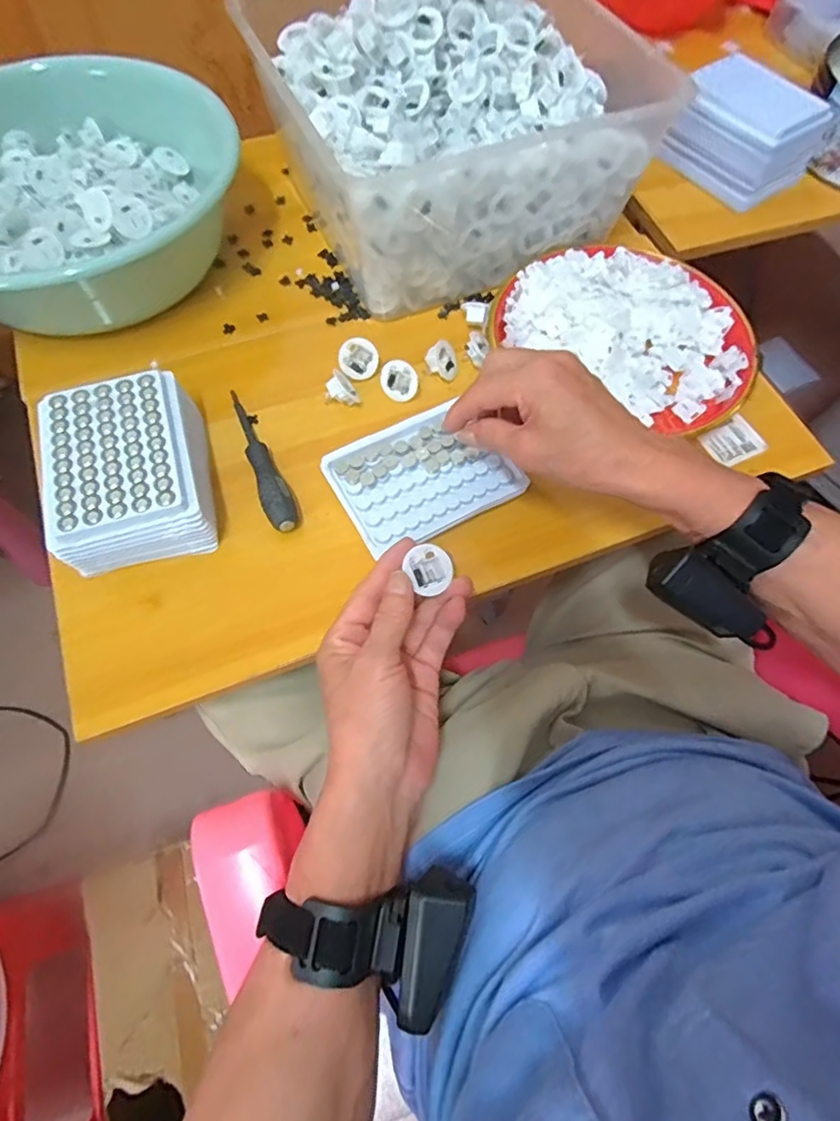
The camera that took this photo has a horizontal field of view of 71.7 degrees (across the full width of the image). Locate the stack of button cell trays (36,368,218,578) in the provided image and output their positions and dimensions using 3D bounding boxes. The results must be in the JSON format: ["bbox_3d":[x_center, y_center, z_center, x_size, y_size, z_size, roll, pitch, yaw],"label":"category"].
[{"bbox_3d":[-0.208,-0.063,0.423,0.098,0.061,0.126,-13,65,-7],"label":"stack of button cell trays"}]

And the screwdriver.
[{"bbox_3d":[-0.123,-0.083,0.453,0.023,0.020,0.141,-18,66,-10],"label":"screwdriver"}]

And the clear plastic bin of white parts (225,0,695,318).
[{"bbox_3d":[0.028,-0.385,0.530,0.289,0.148,0.247,-22,67,-11],"label":"clear plastic bin of white parts"}]

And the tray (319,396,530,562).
[{"bbox_3d":[0.001,-0.065,0.437,0.125,0.015,0.093,-26,68,-13],"label":"tray"}]

